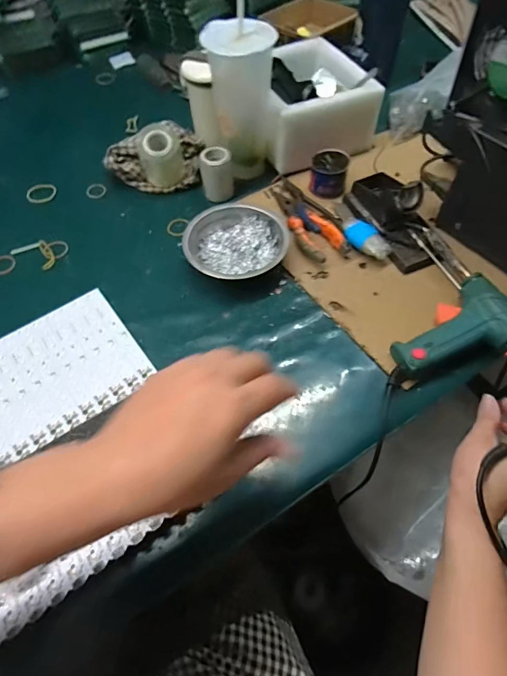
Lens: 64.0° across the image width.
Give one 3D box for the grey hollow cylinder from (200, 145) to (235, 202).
[{"bbox_3d":[-0.051,-0.233,0.579,0.043,0.063,0.043,-4,58,-1],"label":"grey hollow cylinder"}]

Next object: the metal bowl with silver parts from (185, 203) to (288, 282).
[{"bbox_3d":[-0.021,-0.120,0.524,0.125,0.035,0.109,3,58,4],"label":"metal bowl with silver parts"}]

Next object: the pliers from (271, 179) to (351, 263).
[{"bbox_3d":[0.069,-0.169,0.556,0.054,0.025,0.171,-19,59,-10],"label":"pliers"}]

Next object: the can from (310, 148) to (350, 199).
[{"bbox_3d":[0.108,-0.238,0.582,0.053,0.037,0.052,9,58,7],"label":"can"}]

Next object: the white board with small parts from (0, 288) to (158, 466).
[{"bbox_3d":[-0.246,0.050,0.440,0.239,0.005,0.148,-32,63,-19],"label":"white board with small parts"}]

